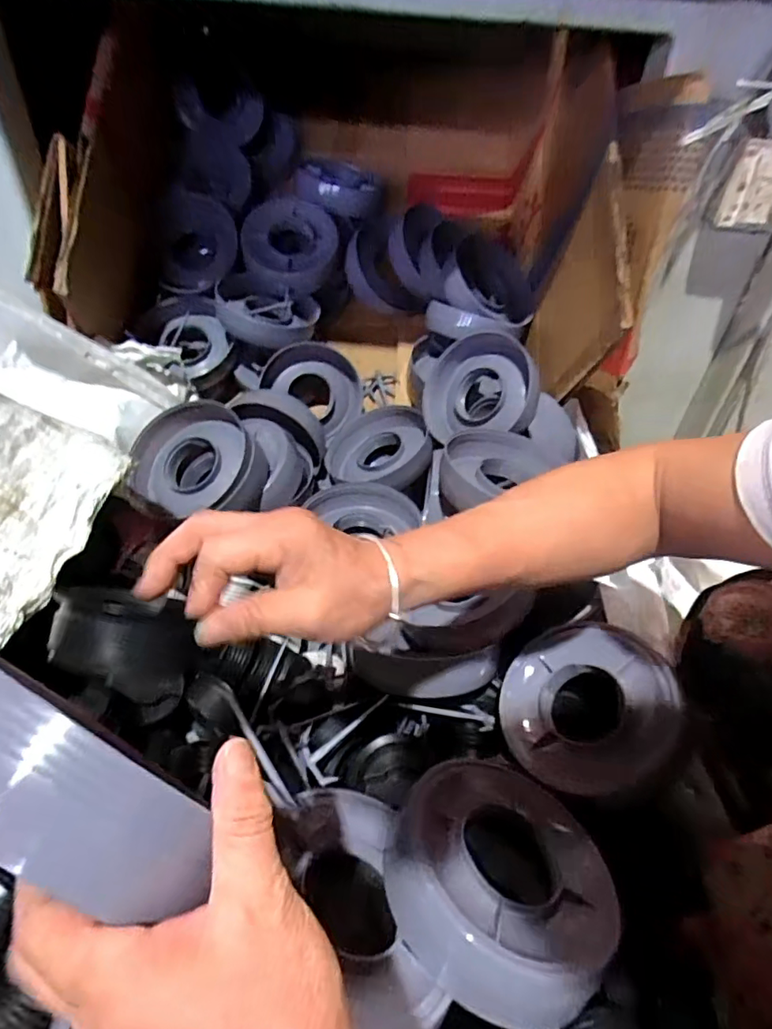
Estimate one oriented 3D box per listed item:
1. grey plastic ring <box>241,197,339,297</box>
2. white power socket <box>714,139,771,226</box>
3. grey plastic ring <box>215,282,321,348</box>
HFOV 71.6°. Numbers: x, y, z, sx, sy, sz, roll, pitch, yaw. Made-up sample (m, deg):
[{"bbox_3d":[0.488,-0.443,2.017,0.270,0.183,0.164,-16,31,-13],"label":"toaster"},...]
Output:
[{"bbox_3d":[-0.146,-0.411,0.820,0.141,0.052,0.136,1,86,-14],"label":"grey plastic ring"},{"bbox_3d":[0.433,-0.368,0.598,0.089,0.078,0.029,-1,42,-6],"label":"white power socket"},{"bbox_3d":[-0.182,-0.299,0.809,0.144,0.048,0.142,5,42,0],"label":"grey plastic ring"}]

